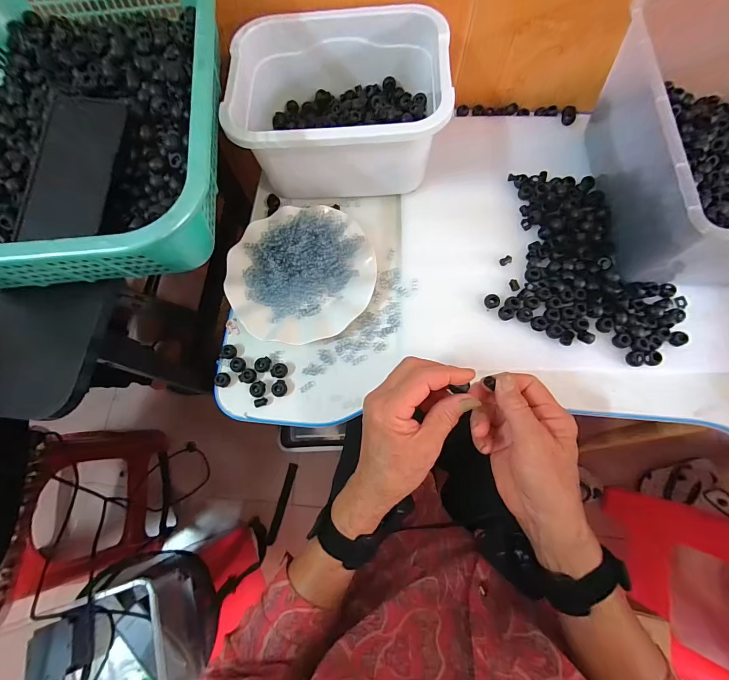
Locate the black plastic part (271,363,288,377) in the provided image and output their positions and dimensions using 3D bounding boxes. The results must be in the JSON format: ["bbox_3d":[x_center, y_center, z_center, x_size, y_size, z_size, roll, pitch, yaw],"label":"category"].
[{"bbox_3d":[-0.101,0.036,0.405,0.018,0.009,0.017,12,75,5],"label":"black plastic part"}]

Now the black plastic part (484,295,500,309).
[{"bbox_3d":[0.153,-0.047,0.410,0.017,0.006,0.016,0,74,2],"label":"black plastic part"}]

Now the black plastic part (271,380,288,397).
[{"bbox_3d":[-0.098,0.057,0.399,0.016,0.011,0.020,21,76,8],"label":"black plastic part"}]

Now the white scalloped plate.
[{"bbox_3d":[-0.080,-0.086,0.430,0.175,0.030,0.174,0,74,2],"label":"white scalloped plate"}]

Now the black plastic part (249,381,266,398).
[{"bbox_3d":[-0.125,0.057,0.401,0.016,0.012,0.019,9,74,4],"label":"black plastic part"}]

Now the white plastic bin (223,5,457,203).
[{"bbox_3d":[-0.030,-0.287,0.431,0.239,0.113,0.191,-1,74,2],"label":"white plastic bin"}]

